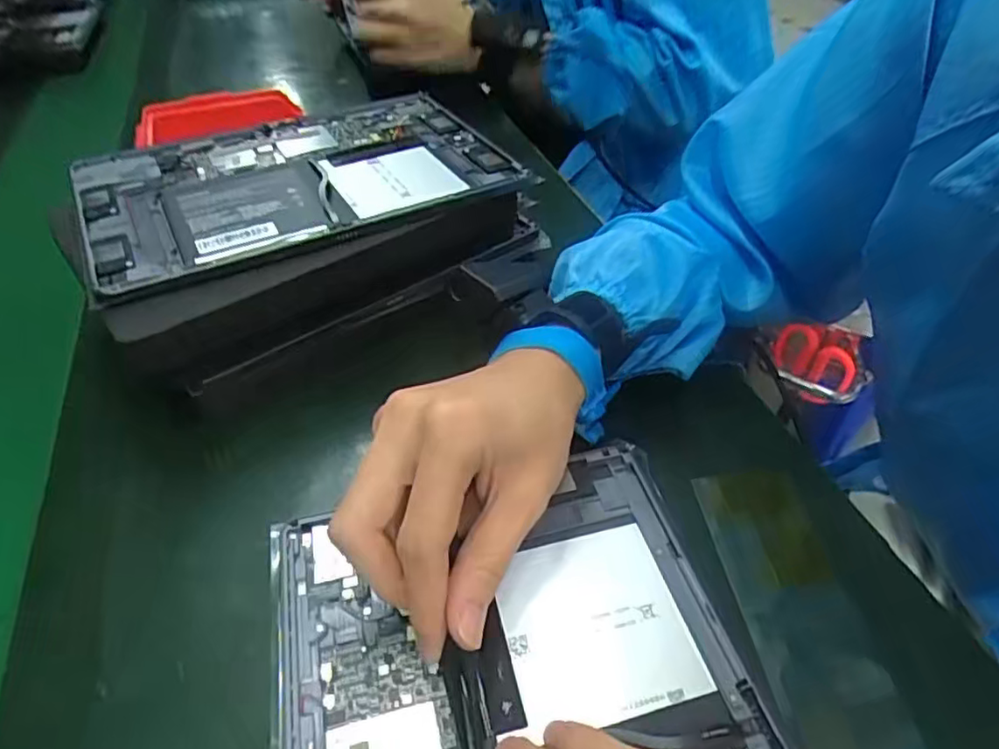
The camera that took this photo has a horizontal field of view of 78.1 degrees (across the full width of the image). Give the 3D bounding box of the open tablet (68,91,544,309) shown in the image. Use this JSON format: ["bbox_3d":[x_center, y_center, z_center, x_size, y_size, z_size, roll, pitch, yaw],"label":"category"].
[{"bbox_3d":[-0.130,-0.132,0.406,0.258,0.014,0.176,-24,45,-21],"label":"open tablet"}]

